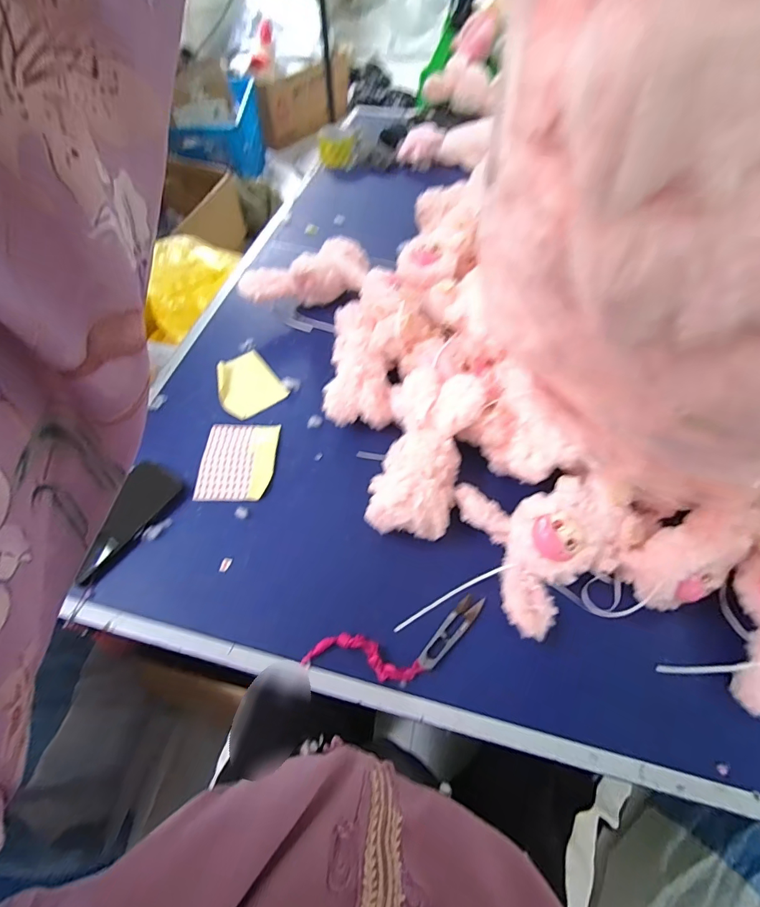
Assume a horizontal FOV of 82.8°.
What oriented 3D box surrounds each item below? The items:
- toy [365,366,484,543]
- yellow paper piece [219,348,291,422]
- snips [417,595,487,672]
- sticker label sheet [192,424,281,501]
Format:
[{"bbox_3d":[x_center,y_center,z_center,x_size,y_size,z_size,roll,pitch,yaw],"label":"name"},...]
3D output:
[{"bbox_3d":[0.059,0.005,0.569,0.113,0.093,0.214,10,59,7],"label":"toy"},{"bbox_3d":[-0.215,-0.112,0.690,0.093,0.012,0.112,-32,63,-18],"label":"yellow paper piece"},{"bbox_3d":[0.080,0.199,0.484,0.023,0.010,0.099,38,66,21],"label":"snips"},{"bbox_3d":[-0.199,0.009,0.613,0.101,0.009,0.125,1,60,-1],"label":"sticker label sheet"}]

